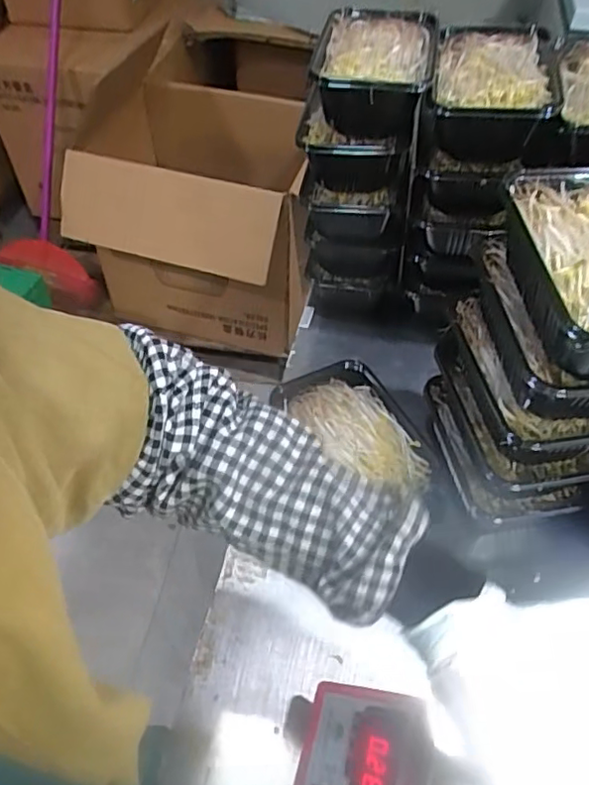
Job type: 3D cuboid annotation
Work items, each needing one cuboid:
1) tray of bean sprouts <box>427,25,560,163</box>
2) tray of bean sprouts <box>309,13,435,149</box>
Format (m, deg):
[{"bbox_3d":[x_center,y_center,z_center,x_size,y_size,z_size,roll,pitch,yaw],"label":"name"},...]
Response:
[{"bbox_3d":[0.192,-0.294,0.593,0.111,0.066,0.183,11,52,7],"label":"tray of bean sprouts"},{"bbox_3d":[0.083,-0.322,0.622,0.115,0.073,0.177,11,52,7],"label":"tray of bean sprouts"}]

